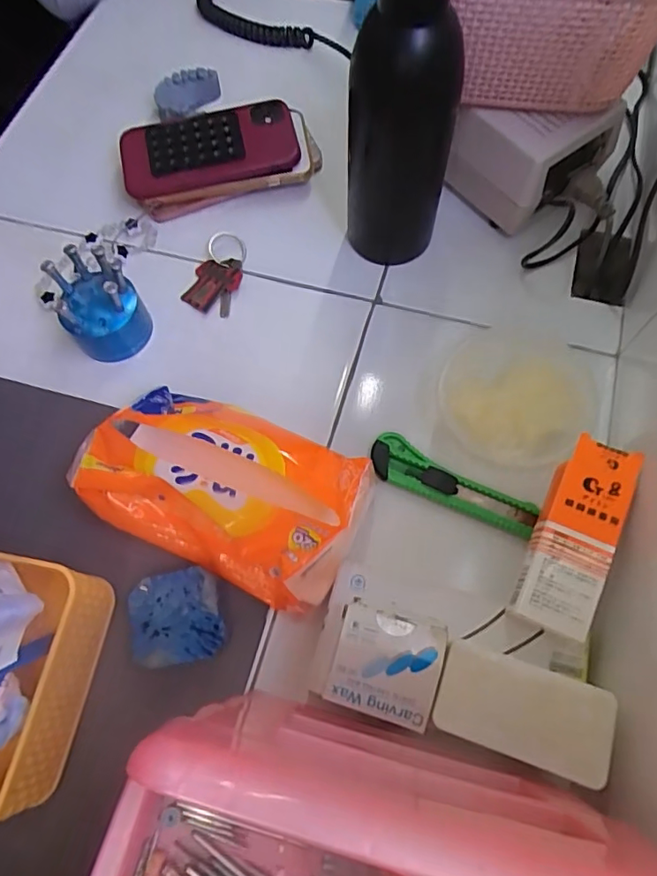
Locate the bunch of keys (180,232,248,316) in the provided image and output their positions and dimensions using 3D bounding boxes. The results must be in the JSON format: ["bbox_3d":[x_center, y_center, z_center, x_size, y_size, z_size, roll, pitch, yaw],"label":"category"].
[{"bbox_3d":[-0.092,-0.139,0.451,0.042,0.010,0.072,9,68,6],"label":"bunch of keys"}]

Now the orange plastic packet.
[{"bbox_3d":[-0.070,0.029,0.346,0.175,0.076,0.099,23,70,11],"label":"orange plastic packet"}]

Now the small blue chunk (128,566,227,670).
[{"bbox_3d":[-0.094,0.112,0.340,0.055,0.014,0.053,-14,68,-4],"label":"small blue chunk"}]

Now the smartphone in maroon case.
[{"bbox_3d":[-0.104,-0.253,0.474,0.151,0.017,0.079,-11,72,-4],"label":"smartphone in maroon case"}]

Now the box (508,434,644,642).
[{"bbox_3d":[0.144,0.057,0.325,0.046,0.031,0.114,24,70,11],"label":"box"}]

